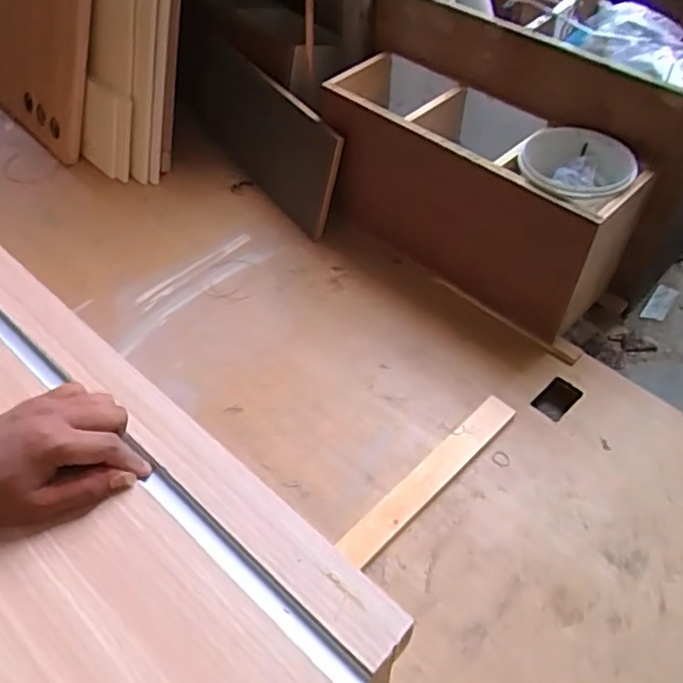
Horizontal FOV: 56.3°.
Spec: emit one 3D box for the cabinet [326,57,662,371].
[{"bbox_3d":[0.263,-0.324,1.394,0.691,0.361,0.212,35,59,25],"label":"cabinet"}]

